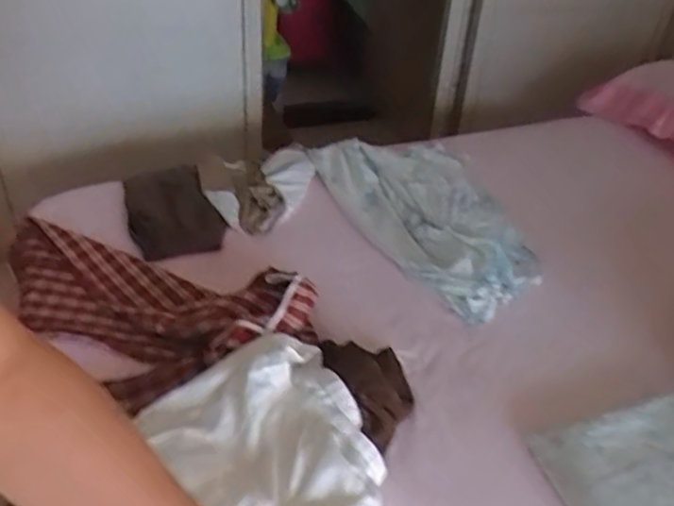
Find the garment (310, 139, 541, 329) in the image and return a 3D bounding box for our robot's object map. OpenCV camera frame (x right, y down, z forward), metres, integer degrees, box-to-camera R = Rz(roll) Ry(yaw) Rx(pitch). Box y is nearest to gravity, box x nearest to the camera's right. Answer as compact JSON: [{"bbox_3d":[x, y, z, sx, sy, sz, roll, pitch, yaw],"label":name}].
[{"bbox_3d":[0.205,-0.098,1.436,0.343,0.054,0.635,-15,42,-23],"label":"garment"}]

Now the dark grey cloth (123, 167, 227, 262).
[{"bbox_3d":[-0.350,-0.091,1.375,0.172,0.025,0.311,-14,42,-22],"label":"dark grey cloth"}]

